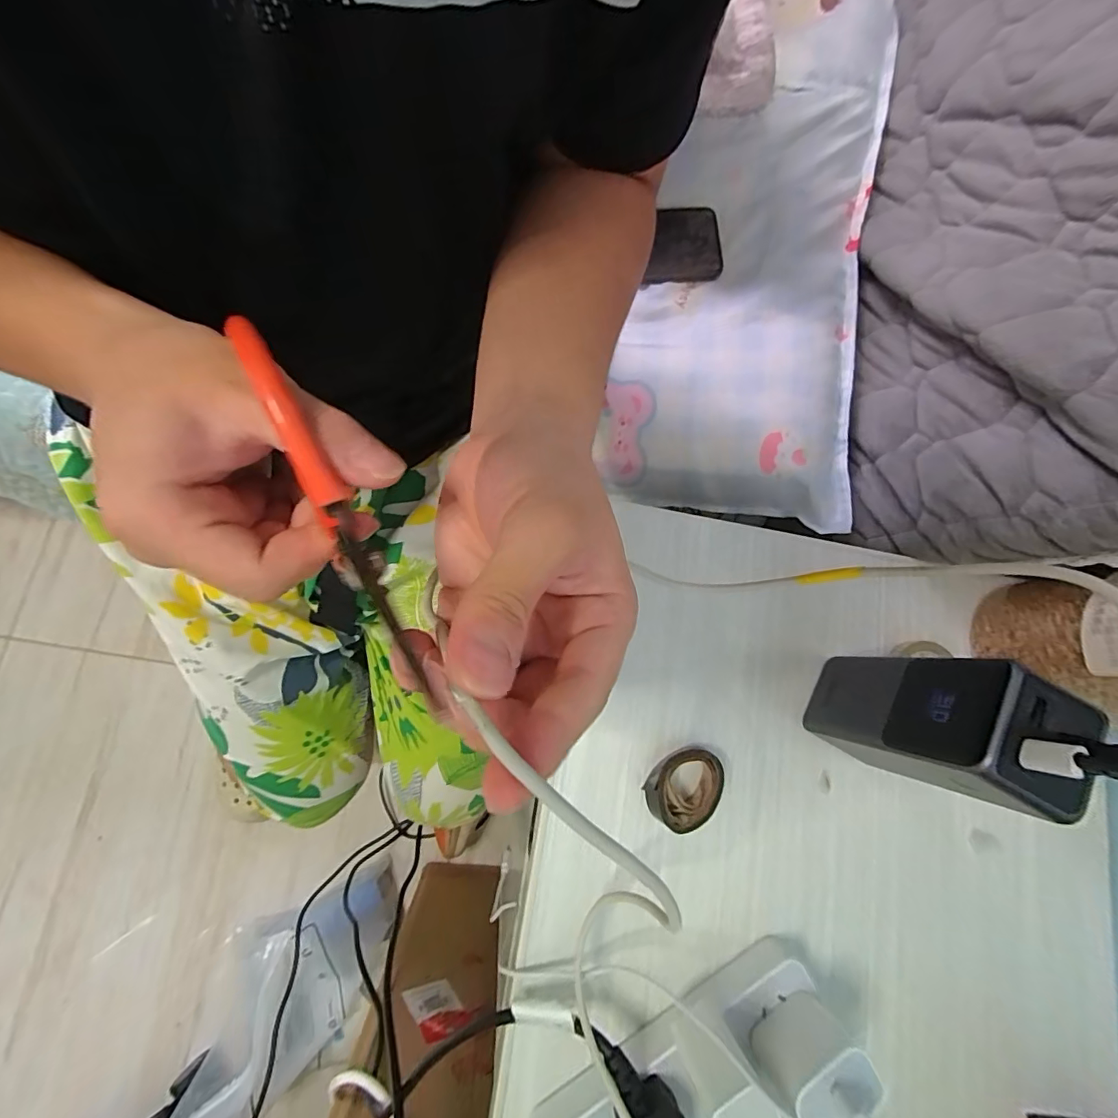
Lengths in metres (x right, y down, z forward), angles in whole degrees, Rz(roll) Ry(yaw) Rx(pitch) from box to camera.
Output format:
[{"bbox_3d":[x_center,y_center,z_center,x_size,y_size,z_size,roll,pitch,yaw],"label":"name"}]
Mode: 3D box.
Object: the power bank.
[{"bbox_3d":[0.193,0.086,0.266,0.048,0.138,0.053,30,78,-2],"label":"power bank"}]

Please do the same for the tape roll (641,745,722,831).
[{"bbox_3d":[0.076,0.139,0.305,0.041,0.020,0.049,27,78,-1],"label":"tape roll"}]

